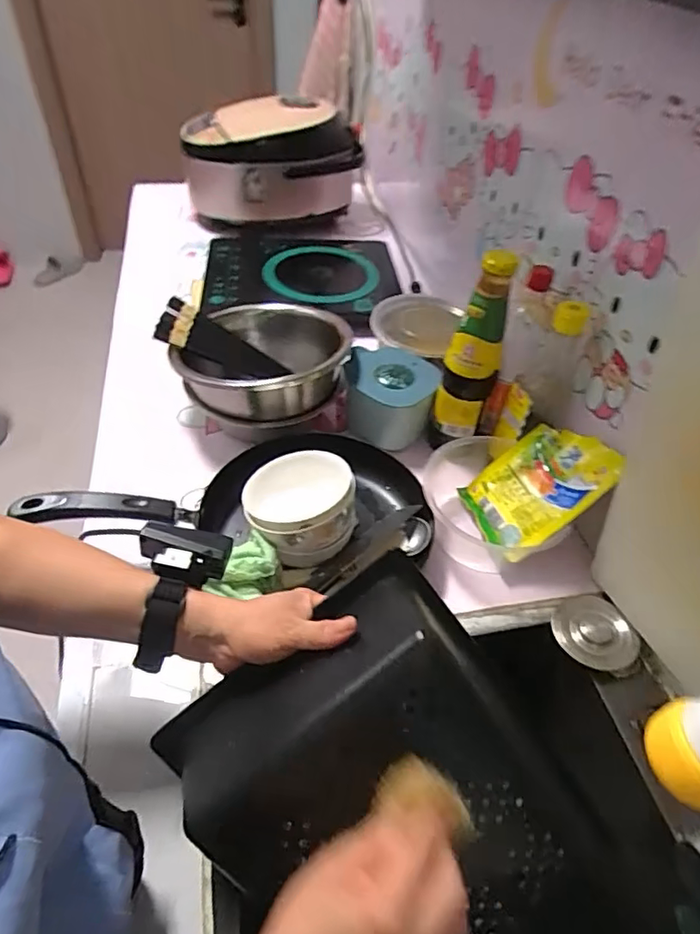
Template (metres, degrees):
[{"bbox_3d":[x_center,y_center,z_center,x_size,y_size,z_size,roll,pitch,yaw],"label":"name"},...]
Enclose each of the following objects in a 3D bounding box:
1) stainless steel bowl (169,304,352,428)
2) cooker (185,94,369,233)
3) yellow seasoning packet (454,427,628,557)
[{"bbox_3d":[-0.115,-0.143,0.736,0.205,0.085,0.210,2,46,-3],"label":"stainless steel bowl"},{"bbox_3d":[-0.158,-0.617,1.128,0.330,0.192,0.242,0,46,-5],"label":"cooker"},{"bbox_3d":[0.202,0.017,0.621,0.153,0.024,0.124,-46,43,12],"label":"yellow seasoning packet"}]

